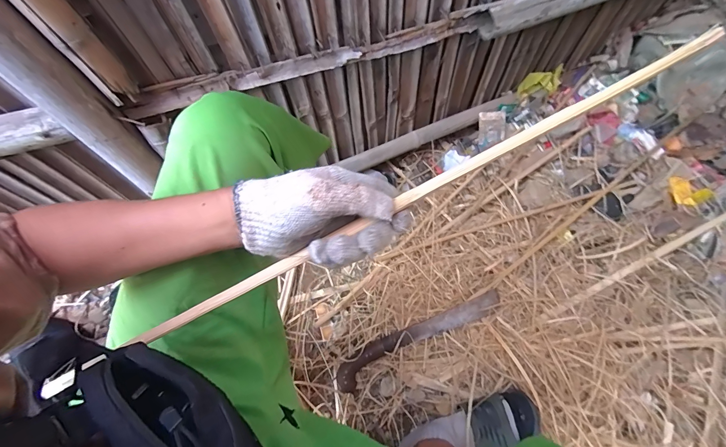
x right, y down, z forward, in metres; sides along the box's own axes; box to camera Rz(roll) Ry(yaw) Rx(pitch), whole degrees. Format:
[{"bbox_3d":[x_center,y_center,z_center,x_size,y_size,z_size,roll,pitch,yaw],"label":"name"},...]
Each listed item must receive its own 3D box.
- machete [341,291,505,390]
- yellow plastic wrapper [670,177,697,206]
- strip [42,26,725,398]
[{"bbox_3d":[0.124,0.245,0.734,0.394,0.028,0.062,-25,69,-11],"label":"machete"},{"bbox_3d":[0.812,-0.082,0.846,0.050,0.012,0.075,-5,66,-2],"label":"yellow plastic wrapper"},{"bbox_3d":[0.002,-0.002,0.320,0.714,0.008,0.014,-28,69,3],"label":"strip"}]

